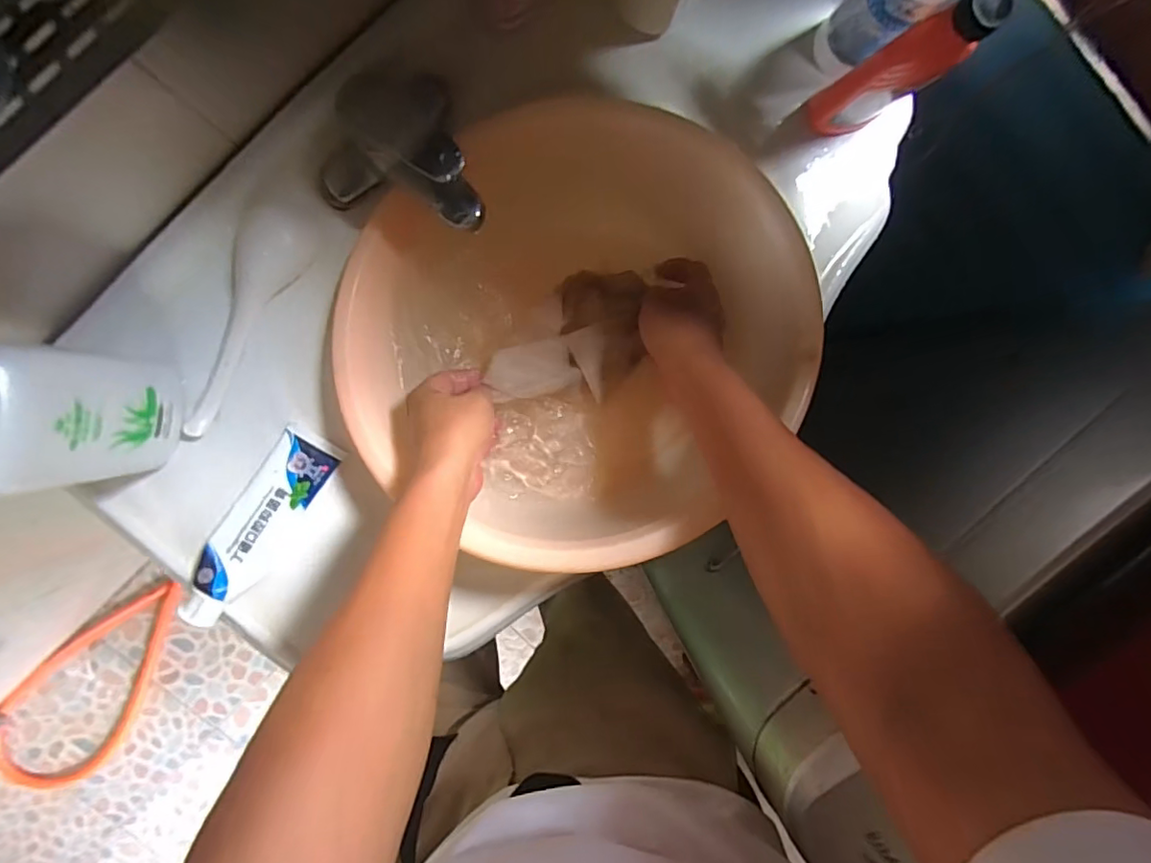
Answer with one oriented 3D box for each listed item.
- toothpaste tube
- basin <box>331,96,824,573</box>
[{"bbox_3d":[-0.266,0.078,0.460,0.052,0.030,0.169,34,91,-7],"label":"toothpaste tube"},{"bbox_3d":[-0.005,-0.083,0.433,0.364,0.114,0.335,0,95,-6],"label":"basin"}]

